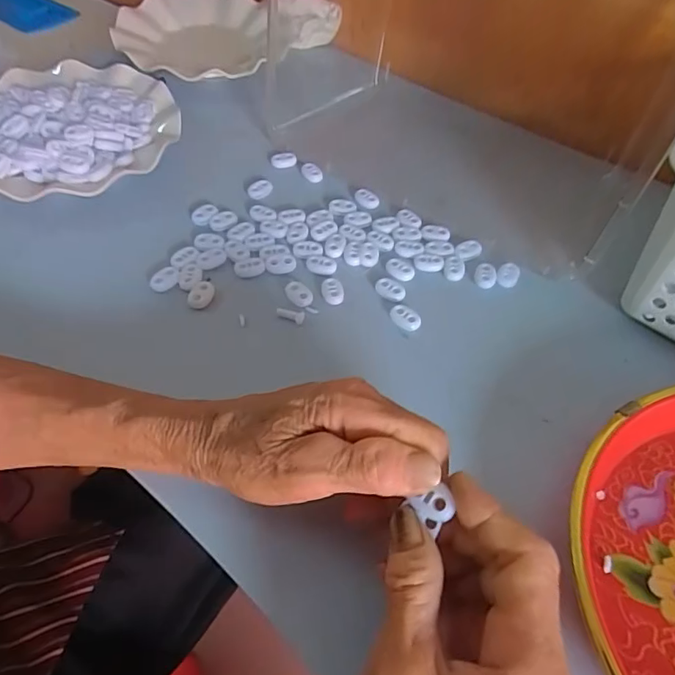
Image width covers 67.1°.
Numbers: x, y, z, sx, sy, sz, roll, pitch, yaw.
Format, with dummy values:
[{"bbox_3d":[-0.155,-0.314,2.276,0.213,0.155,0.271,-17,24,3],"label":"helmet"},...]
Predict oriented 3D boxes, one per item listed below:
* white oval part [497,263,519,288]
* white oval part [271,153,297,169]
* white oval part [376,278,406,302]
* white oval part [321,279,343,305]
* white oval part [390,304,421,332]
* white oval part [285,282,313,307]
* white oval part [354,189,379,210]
[{"bbox_3d":[0.124,-0.045,0.369,0.015,0.005,0.022,28,58,18],"label":"white oval part"},{"bbox_3d":[-0.046,-0.153,0.439,0.020,0.009,0.011,-12,55,-10],"label":"white oval part"},{"bbox_3d":[0.037,-0.034,0.358,0.022,0.004,0.016,28,58,18],"label":"white oval part"},{"bbox_3d":[-0.003,-0.033,0.356,0.015,0.007,0.021,-5,54,-5],"label":"white oval part"},{"bbox_3d":[0.046,-0.014,0.344,0.016,0.006,0.022,-29,59,-21],"label":"white oval part"},{"bbox_3d":[-0.027,-0.030,0.353,0.014,0.005,0.021,-28,59,-20],"label":"white oval part"},{"bbox_3d":[0.024,-0.113,0.414,0.022,0.006,0.014,34,60,22],"label":"white oval part"}]

